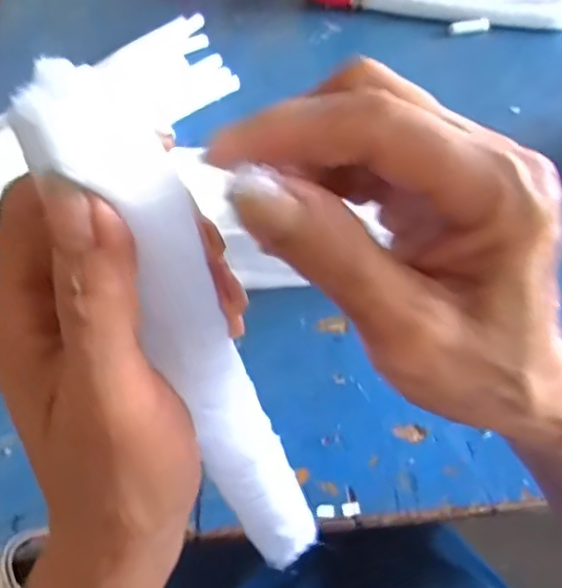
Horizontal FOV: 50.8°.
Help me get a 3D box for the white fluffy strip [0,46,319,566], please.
[{"bbox_3d":[-0.019,0.054,0.241,0.032,0.312,0.015,-33,51,-16],"label":"white fluffy strip"}]

